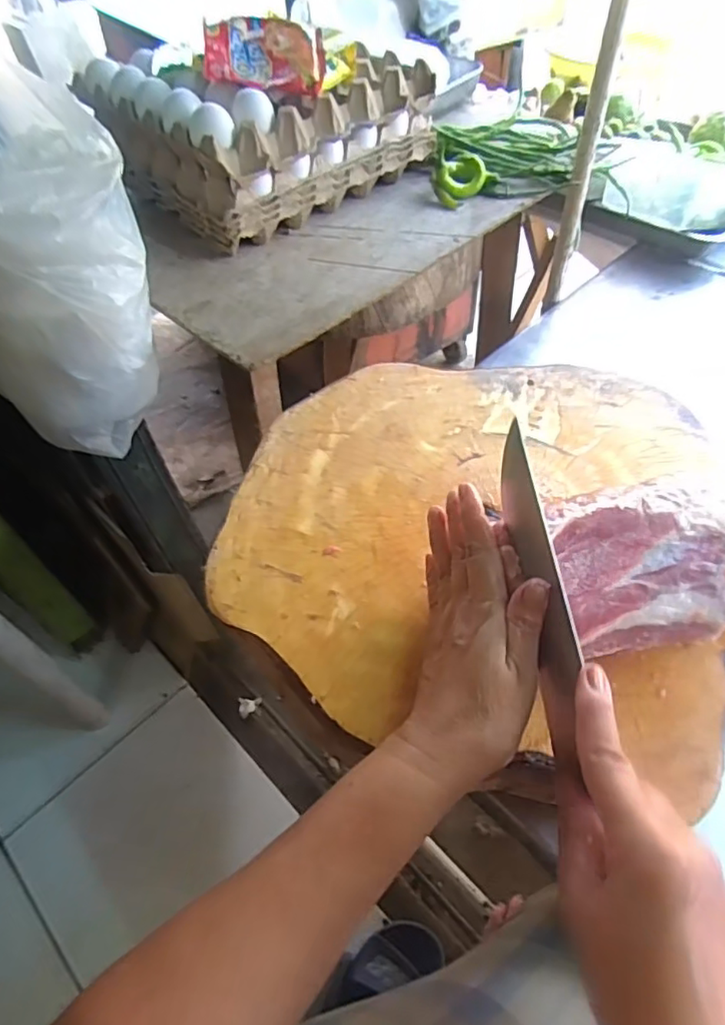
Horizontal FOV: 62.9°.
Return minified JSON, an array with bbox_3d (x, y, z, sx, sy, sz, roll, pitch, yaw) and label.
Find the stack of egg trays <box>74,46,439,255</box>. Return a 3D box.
[{"bbox_3d":[-0.111,-0.442,0.672,0.296,0.124,0.251,-39,61,-22],"label":"stack of egg trays"}]

